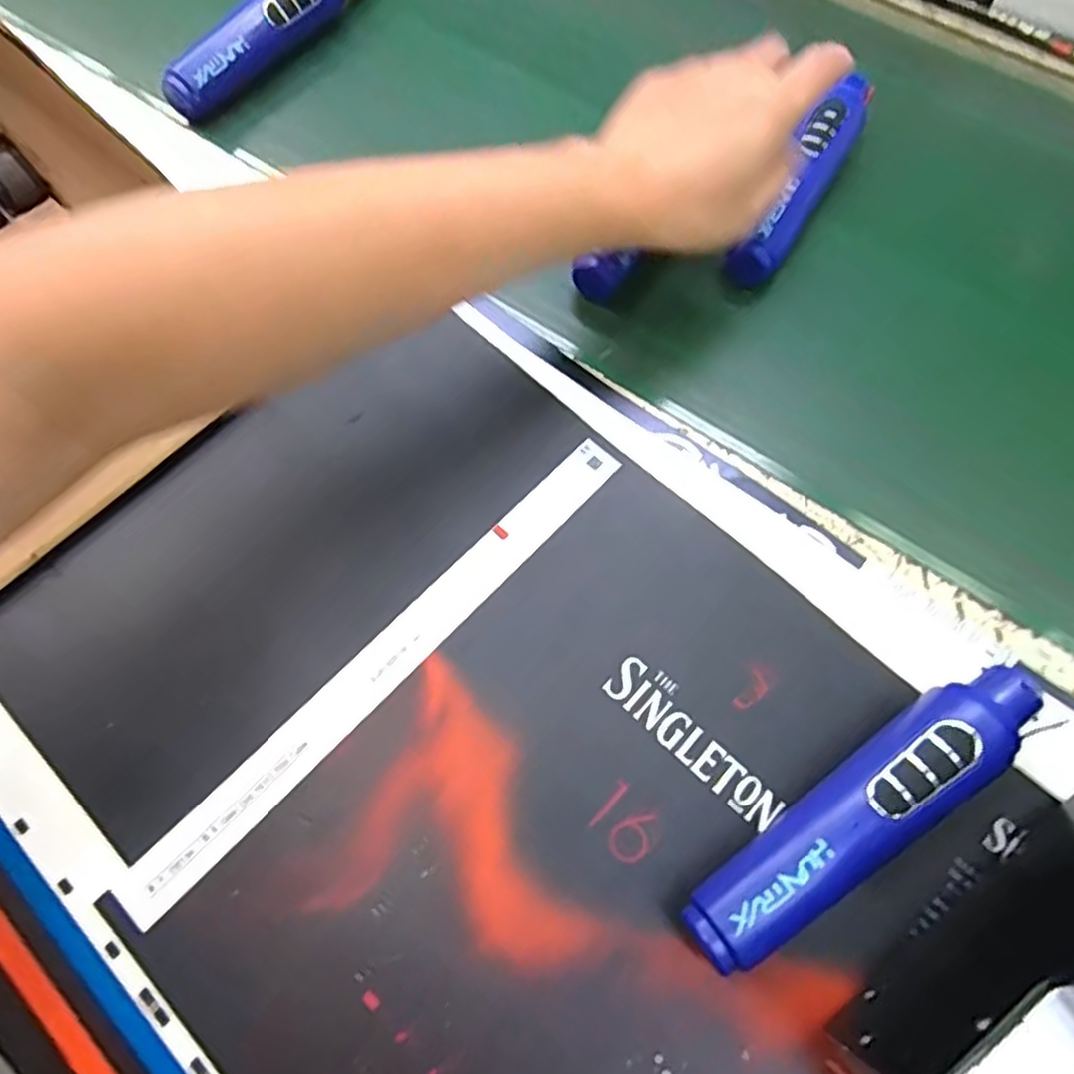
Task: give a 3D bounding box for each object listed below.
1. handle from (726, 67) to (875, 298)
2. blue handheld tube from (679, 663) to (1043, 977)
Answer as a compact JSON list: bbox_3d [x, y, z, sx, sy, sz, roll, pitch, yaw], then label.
[{"bbox_3d":[0.170,-0.227,0.429,0.029,0.028,0.180,30,74,11],"label":"handle"},{"bbox_3d":[0.134,0.111,0.282,0.172,0.038,0.036,-33,71,-14],"label":"blue handheld tube"}]

